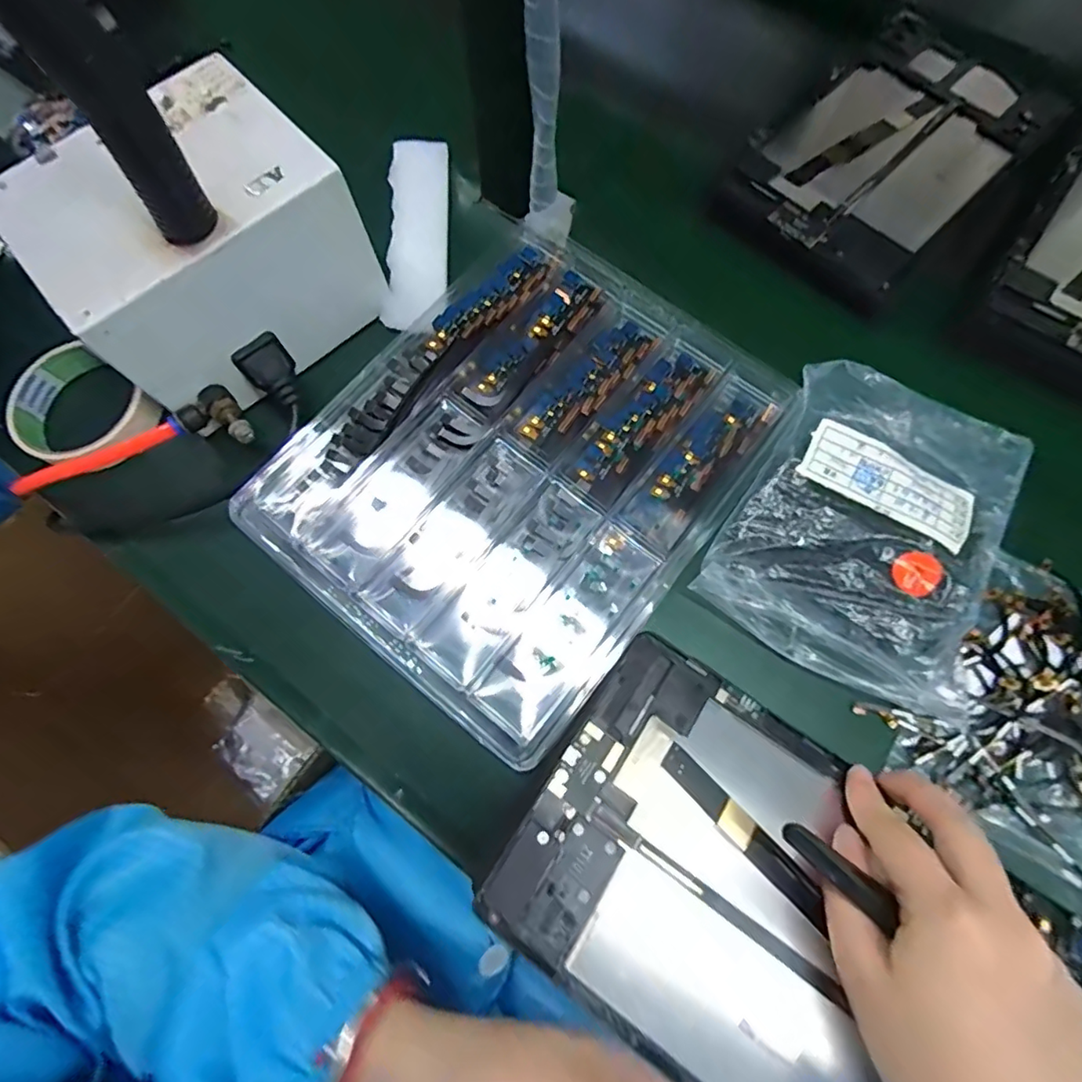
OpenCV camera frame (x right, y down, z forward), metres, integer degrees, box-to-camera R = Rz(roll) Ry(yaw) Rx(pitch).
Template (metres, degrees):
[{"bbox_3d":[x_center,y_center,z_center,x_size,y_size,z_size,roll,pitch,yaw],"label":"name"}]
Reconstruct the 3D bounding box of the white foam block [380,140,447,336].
[{"bbox_3d":[-0.086,-0.216,0.386,0.039,0.023,0.143,0,73,0],"label":"white foam block"}]

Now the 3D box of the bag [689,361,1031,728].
[{"bbox_3d":[0.188,-0.011,0.309,0.140,0.029,0.174,28,75,8],"label":"bag"}]

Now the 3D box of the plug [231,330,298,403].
[{"bbox_3d":[-0.160,-0.101,0.329,0.029,0.015,0.046,-40,77,-11],"label":"plug"}]

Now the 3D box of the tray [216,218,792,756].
[{"bbox_3d":[-0.009,-0.050,0.323,0.219,0.019,0.271,36,76,12],"label":"tray"}]

